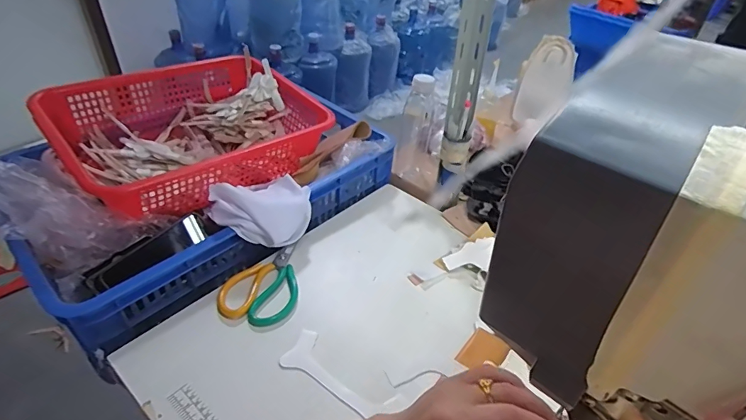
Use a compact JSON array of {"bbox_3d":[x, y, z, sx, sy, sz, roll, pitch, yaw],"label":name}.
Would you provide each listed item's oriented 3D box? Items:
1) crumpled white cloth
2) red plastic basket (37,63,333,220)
[{"bbox_3d":[-0.169,0.005,0.677,0.140,0.103,0.100,-1,40,-5],"label":"crumpled white cloth"},{"bbox_3d":[-0.312,-0.152,0.801,0.429,0.127,0.316,-31,50,-34],"label":"red plastic basket"}]

